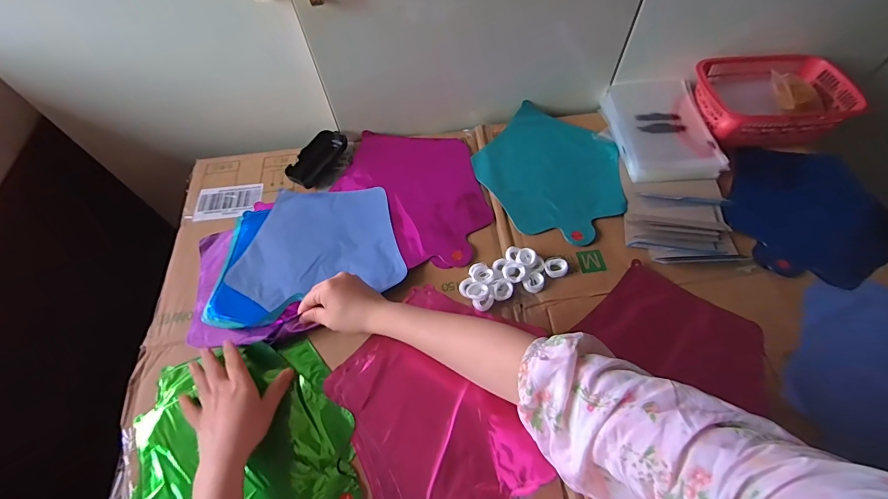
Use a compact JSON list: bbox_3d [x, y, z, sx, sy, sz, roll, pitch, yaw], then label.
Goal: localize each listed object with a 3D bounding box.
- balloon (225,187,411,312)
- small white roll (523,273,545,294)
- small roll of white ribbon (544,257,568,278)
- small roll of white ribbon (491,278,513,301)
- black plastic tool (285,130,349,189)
[{"bbox_3d":[-0.178,-0.014,0.571,0.223,0.012,0.178,-10,60,-3],"label":"balloon"},{"bbox_3d":[0.117,0.044,0.525,0.027,0.013,0.024,-30,63,-14],"label":"small white roll"},{"bbox_3d":[0.147,0.023,0.534,0.029,0.012,0.028,-1,60,2],"label":"small roll of white ribbon"},{"bbox_3d":[0.074,0.053,0.517,0.027,0.019,0.027,-1,60,2],"label":"small roll of white ribbon"},{"bbox_3d":[-0.200,-0.144,0.641,0.047,0.024,0.104,27,64,16],"label":"black plastic tool"}]

